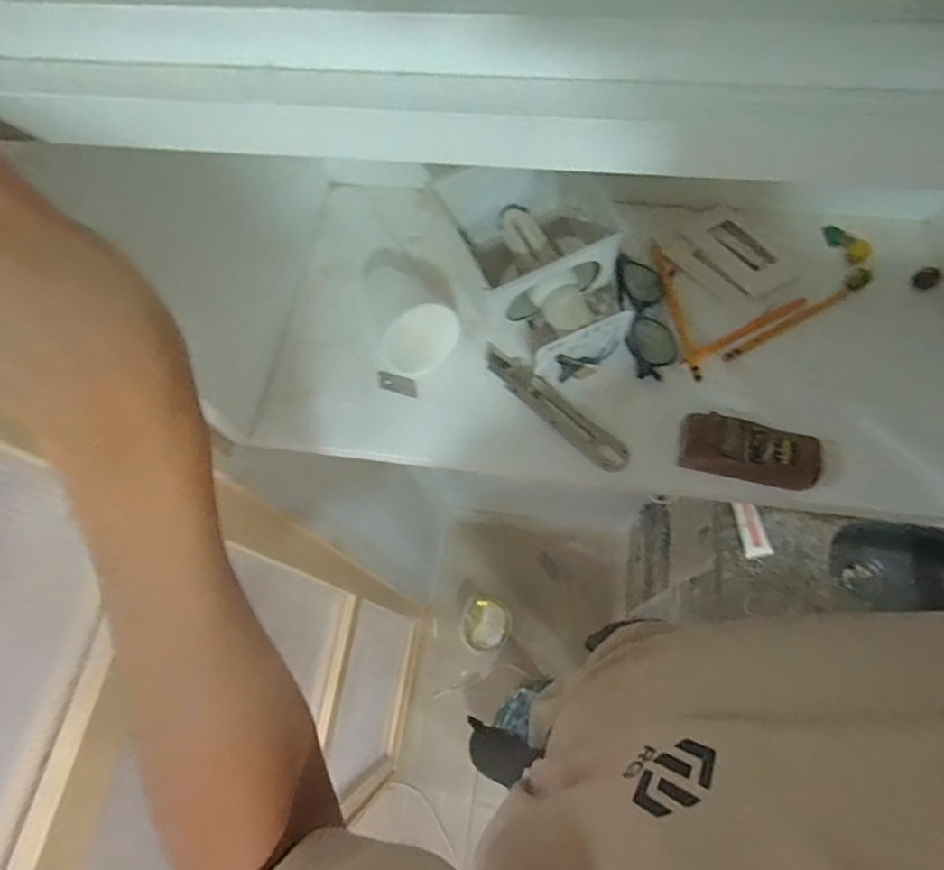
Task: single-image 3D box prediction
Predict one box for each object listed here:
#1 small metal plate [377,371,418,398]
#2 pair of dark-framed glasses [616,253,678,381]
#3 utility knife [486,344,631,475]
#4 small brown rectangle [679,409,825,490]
[{"bbox_3d":[-0.073,-0.051,0.517,0.043,0.004,0.018,15,69,9],"label":"small metal plate"},{"bbox_3d":[0.171,-0.120,0.518,0.052,0.024,0.131,0,67,3],"label":"pair of dark-framed glasses"},{"bbox_3d":[0.075,-0.030,0.495,0.037,0.015,0.168,-43,72,-14],"label":"utility knife"},{"bbox_3d":[0.237,0.015,0.454,0.108,0.036,0.044,13,68,8],"label":"small brown rectangle"}]

